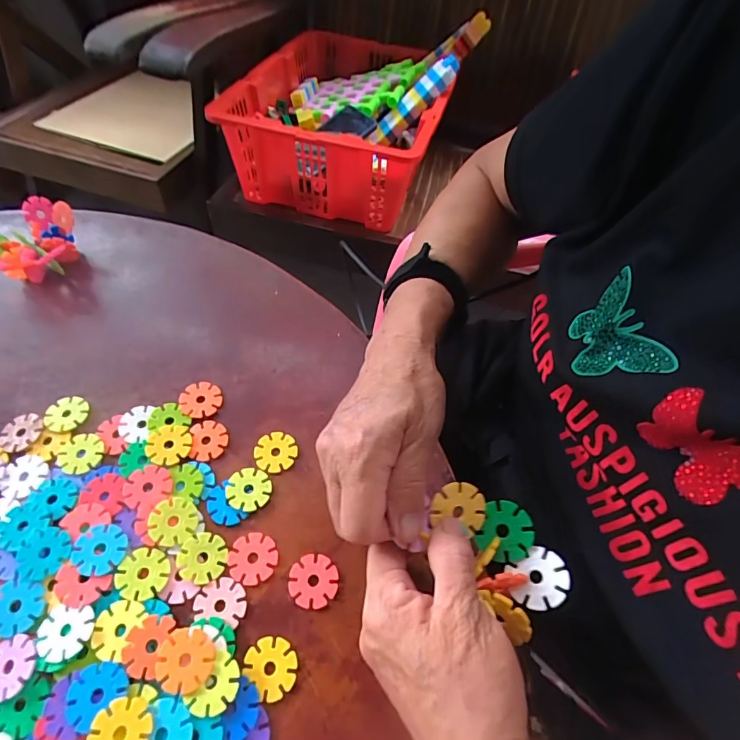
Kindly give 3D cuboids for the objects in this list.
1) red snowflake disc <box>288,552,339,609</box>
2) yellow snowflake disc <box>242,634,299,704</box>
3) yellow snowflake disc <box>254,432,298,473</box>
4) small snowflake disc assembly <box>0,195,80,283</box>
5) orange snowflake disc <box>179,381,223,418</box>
[{"bbox_3d":[-0.037,0.136,0.292,0.031,0.004,0.031,0,58,-1],"label":"red snowflake disc"},{"bbox_3d":[-0.059,0.176,0.267,0.027,0.004,0.031,-39,66,-22],"label":"yellow snowflake disc"},{"bbox_3d":[-0.071,0.061,0.339,0.030,0.004,0.030,0,58,-1],"label":"yellow snowflake disc"},{"bbox_3d":[-0.319,-0.118,0.425,0.078,0.043,0.080,0,58,-1],"label":"small snowflake disc assembly"},{"bbox_3d":[-0.135,0.023,0.359,0.031,0.004,0.030,0,58,-1],"label":"orange snowflake disc"}]

